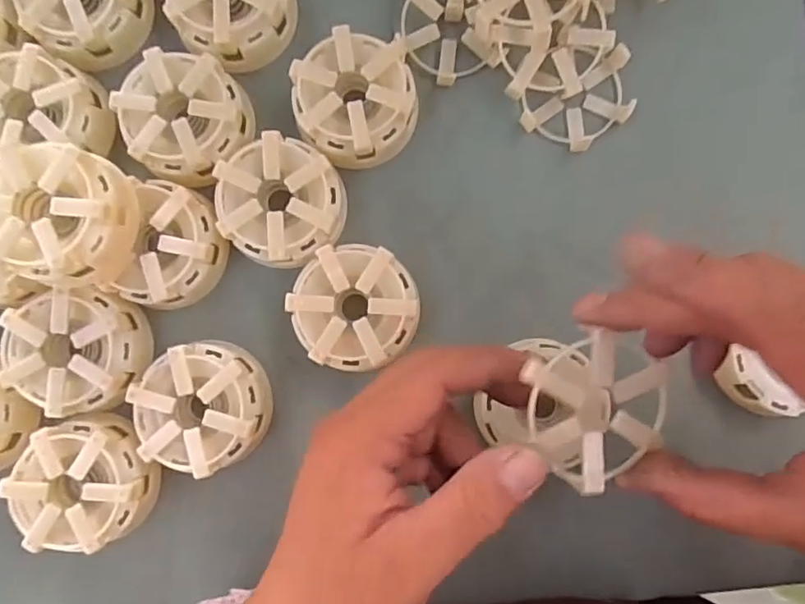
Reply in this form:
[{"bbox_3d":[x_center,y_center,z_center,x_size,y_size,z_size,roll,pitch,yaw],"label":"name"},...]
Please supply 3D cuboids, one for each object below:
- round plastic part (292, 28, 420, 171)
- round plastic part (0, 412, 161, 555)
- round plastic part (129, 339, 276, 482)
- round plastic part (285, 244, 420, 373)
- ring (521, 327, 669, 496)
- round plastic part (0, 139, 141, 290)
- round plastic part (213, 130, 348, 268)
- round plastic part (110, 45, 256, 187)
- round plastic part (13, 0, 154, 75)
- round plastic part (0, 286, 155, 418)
[{"bbox_3d":[-0.024,-0.106,0.299,0.062,0.031,0.064,0,86,0],"label":"round plastic part"},{"bbox_3d":[-0.162,0.091,0.289,0.063,0.034,0.061,0,86,0],"label":"round plastic part"},{"bbox_3d":[-0.102,0.054,0.291,0.061,0.029,0.063,0,86,0],"label":"round plastic part"},{"bbox_3d":[-0.024,0.003,0.293,0.062,0.029,0.062,0,86,0],"label":"round plastic part"},{"bbox_3d":[0.076,0.041,0.215,0.056,0.011,0.052,0,86,0],"label":"ring"},{"bbox_3d":[-0.165,-0.041,0.267,0.066,0.036,0.062,0,87,-1],"label":"round plastic part"},{"bbox_3d":[-0.062,-0.051,0.295,0.061,0.030,0.064,0,86,0],"label":"round plastic part"},{"bbox_3d":[-0.113,-0.097,0.295,0.061,0.024,0.066,-17,86,-1],"label":"round plastic part"},{"bbox_3d":[-0.172,-0.163,0.301,0.066,0.027,0.064,0,86,0],"label":"round plastic part"},{"bbox_3d":[-0.167,0.025,0.291,0.062,0.028,0.061,0,86,0],"label":"round plastic part"}]

